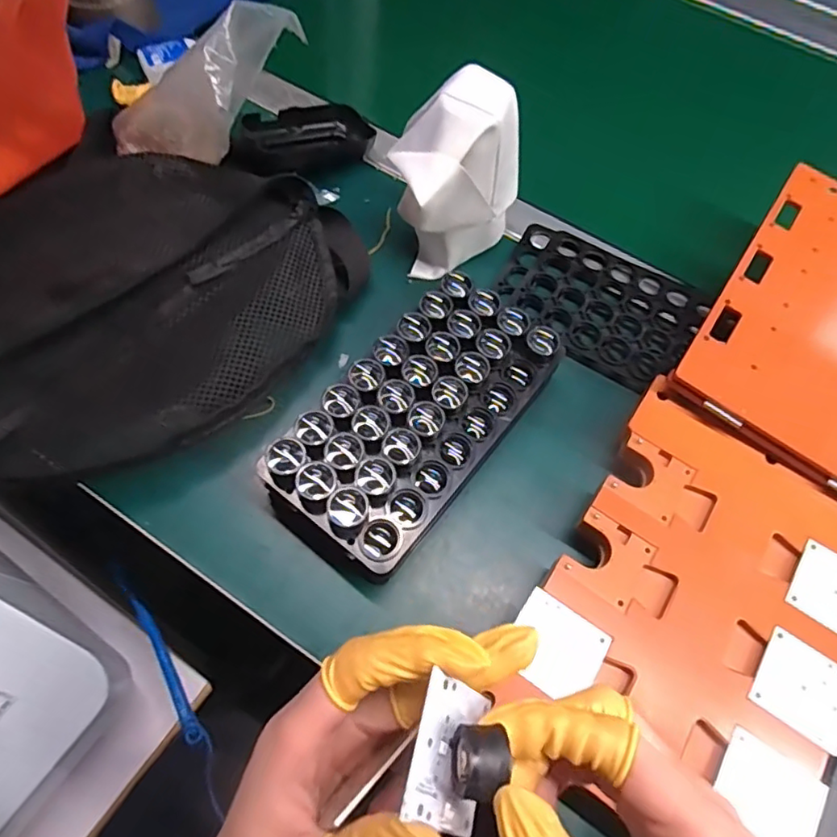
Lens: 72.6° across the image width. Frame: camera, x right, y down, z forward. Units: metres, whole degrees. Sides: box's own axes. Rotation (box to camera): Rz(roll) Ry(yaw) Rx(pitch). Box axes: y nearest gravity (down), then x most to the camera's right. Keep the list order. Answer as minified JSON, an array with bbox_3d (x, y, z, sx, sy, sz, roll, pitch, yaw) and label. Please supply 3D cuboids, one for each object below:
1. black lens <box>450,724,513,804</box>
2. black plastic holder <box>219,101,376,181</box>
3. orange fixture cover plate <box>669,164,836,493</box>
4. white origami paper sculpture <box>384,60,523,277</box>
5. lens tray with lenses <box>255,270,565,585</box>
[{"bbox_3d":[0.019,0.109,0.182,0.016,0.017,0.020,5,64,0],"label":"black lens"},{"bbox_3d":[-0.099,-0.233,0.480,0.128,0.032,0.047,-29,68,-29],"label":"black plastic holder"},{"bbox_3d":[0.290,-0.066,0.387,0.158,0.017,0.233,33,67,13],"label":"orange fixture cover plate"},{"bbox_3d":[0.027,-0.162,0.407,0.082,0.118,0.088,9,64,2],"label":"white origami paper sculpture"},{"bbox_3d":[0.000,0.000,0.366,0.096,0.052,0.189,35,68,14],"label":"lens tray with lenses"}]

